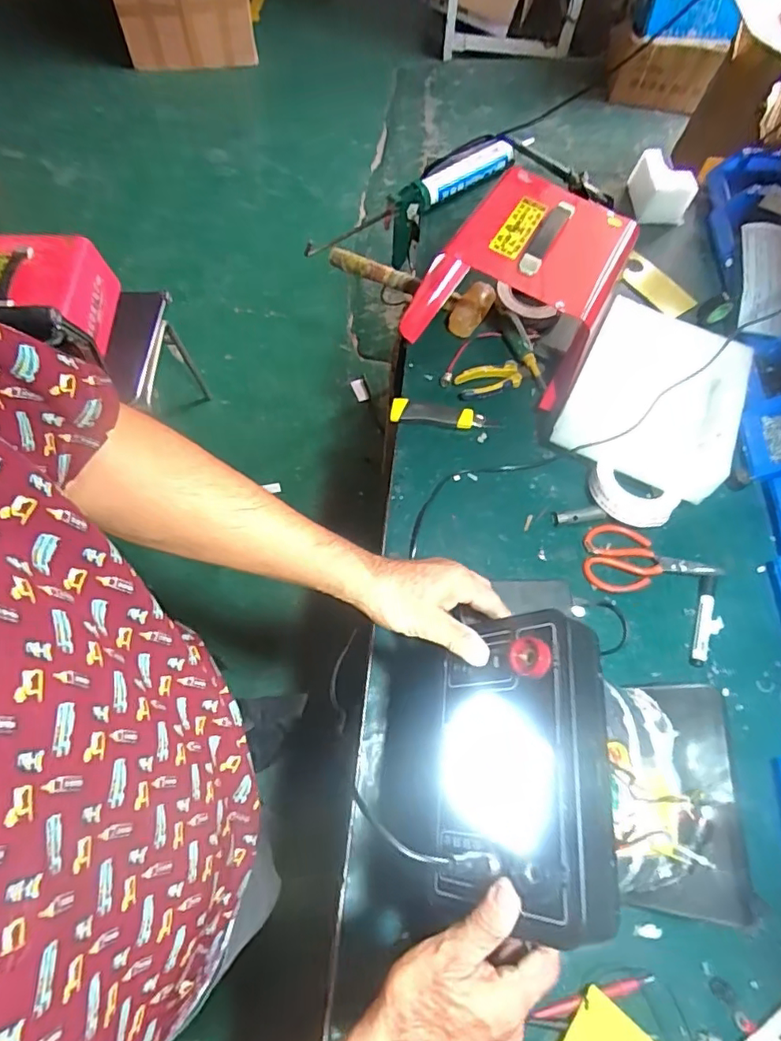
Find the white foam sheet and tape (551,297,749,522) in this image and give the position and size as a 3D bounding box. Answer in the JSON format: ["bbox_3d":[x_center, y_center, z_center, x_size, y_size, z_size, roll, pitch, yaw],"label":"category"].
[{"bbox_3d":[0.383,-0.162,0.824,0.231,0.108,0.335,25,66,10],"label":"white foam sheet and tape"}]

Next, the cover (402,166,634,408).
[{"bbox_3d":[0.211,-0.380,0.843,0.244,0.146,0.326,34,68,14],"label":"cover"}]

